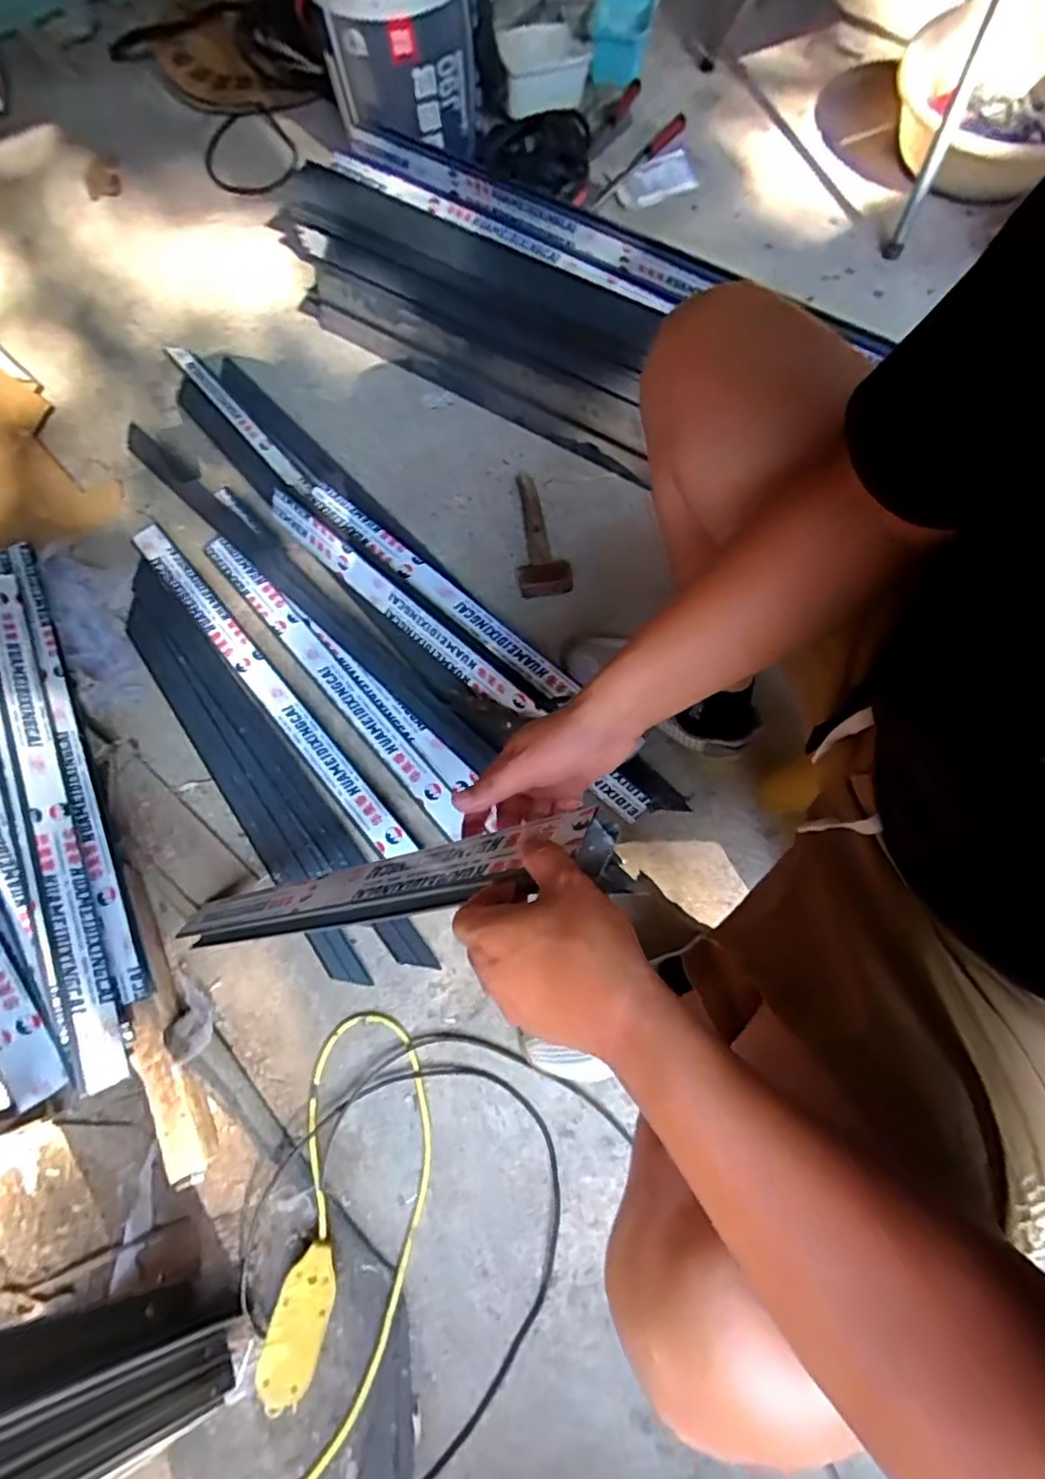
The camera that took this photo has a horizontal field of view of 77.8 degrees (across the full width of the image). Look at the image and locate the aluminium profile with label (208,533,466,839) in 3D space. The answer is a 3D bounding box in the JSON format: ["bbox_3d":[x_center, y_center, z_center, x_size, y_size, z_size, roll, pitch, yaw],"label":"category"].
[{"bbox_3d":[-0.282,-0.096,0.942,0.048,0.026,0.599,-41,76,-9],"label":"aluminium profile with label"}]

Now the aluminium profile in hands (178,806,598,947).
[{"bbox_3d":[-0.188,0.152,0.635,0.021,0.633,0.057,47,45,-25],"label":"aluminium profile in hands"}]

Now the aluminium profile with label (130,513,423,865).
[{"bbox_3d":[-0.380,-0.087,0.941,0.050,0.032,0.665,-41,76,-9],"label":"aluminium profile with label"}]

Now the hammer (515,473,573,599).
[{"bbox_3d":[0.019,-0.323,1.005,0.081,0.033,0.221,-11,74,-1],"label":"hammer"}]

